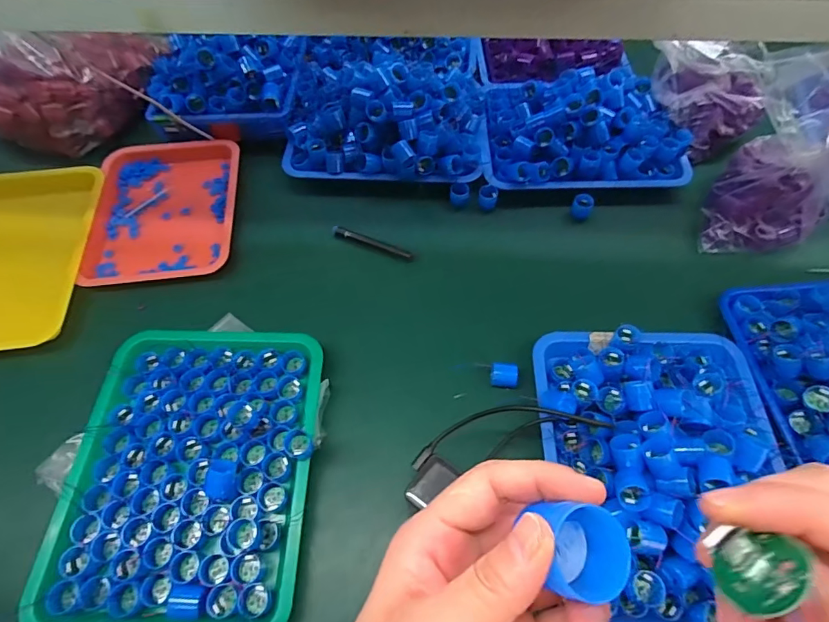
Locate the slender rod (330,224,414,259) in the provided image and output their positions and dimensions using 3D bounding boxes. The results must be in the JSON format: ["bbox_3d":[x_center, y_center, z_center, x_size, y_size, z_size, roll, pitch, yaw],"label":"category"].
[{"bbox_3d":[-0.065,-0.106,0.731,0.128,0.014,0.011,19,61,-8],"label":"slender rod"}]

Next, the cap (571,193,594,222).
[{"bbox_3d":[0.256,-0.158,0.715,0.029,0.028,0.029,-1,60,1],"label":"cap"}]

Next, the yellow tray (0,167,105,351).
[{"bbox_3d":[-0.611,-0.076,0.688,0.259,0.043,0.316,-7,61,-3],"label":"yellow tray"}]

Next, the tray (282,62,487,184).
[{"bbox_3d":[-0.050,-0.310,0.750,0.330,0.093,0.218,3,61,3],"label":"tray"}]

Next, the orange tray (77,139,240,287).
[{"bbox_3d":[-0.390,-0.167,0.740,0.214,0.028,0.265,-7,61,-2],"label":"orange tray"}]

